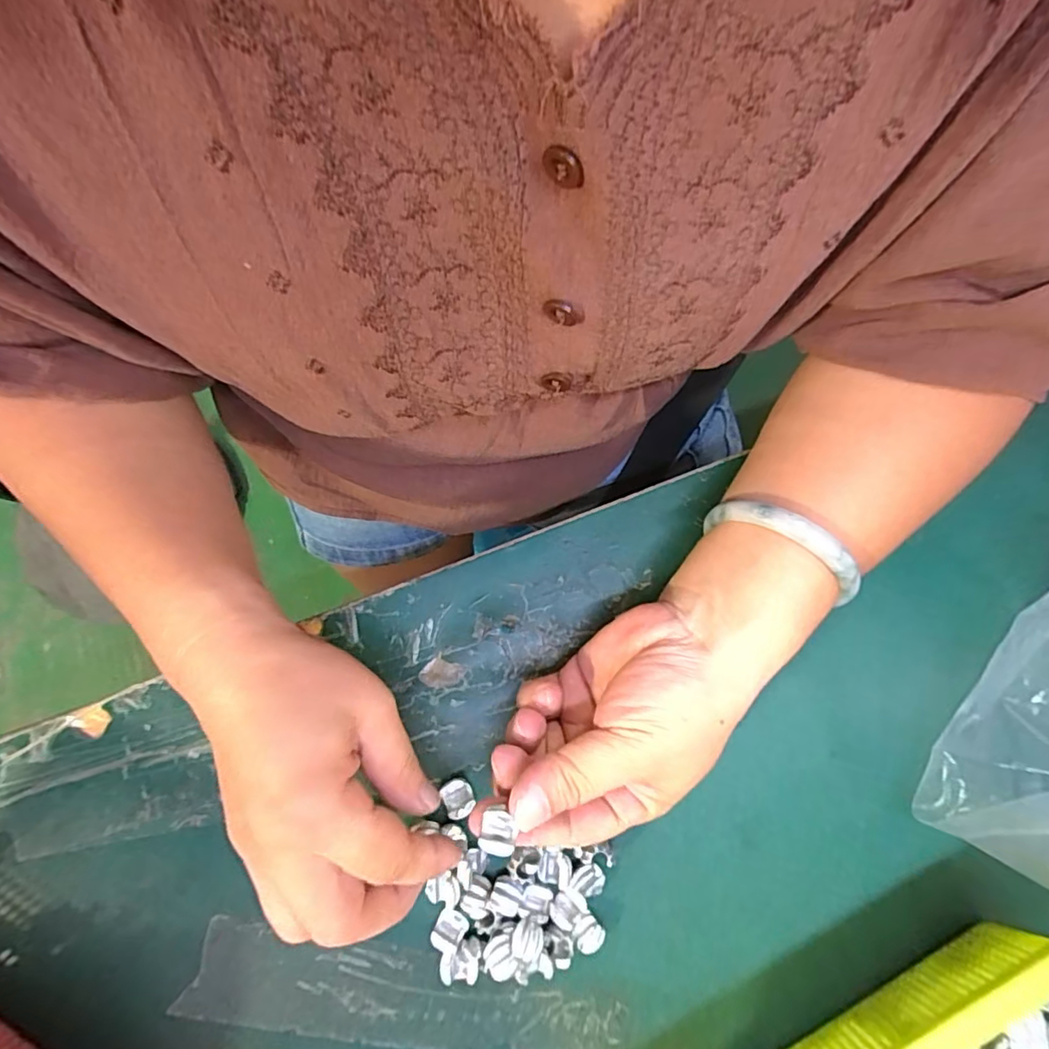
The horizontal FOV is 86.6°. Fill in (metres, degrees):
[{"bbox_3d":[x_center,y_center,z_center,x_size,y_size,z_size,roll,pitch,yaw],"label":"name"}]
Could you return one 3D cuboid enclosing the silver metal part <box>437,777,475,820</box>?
[{"bbox_3d":[-0.032,0.130,0.265,0.013,0.009,0.017,-23,83,-4],"label":"silver metal part"}]

